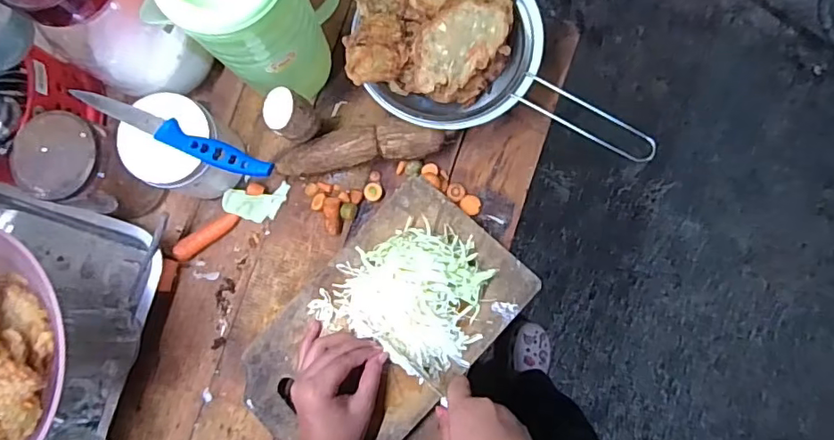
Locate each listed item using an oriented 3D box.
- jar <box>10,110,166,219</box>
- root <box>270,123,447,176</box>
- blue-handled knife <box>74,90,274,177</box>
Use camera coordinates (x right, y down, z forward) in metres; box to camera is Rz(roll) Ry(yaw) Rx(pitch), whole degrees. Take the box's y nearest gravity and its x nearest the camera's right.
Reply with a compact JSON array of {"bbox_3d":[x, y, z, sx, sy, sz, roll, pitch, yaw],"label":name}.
[{"bbox_3d":[-0.330,-0.051,0.549,0.084,0.129,0.077,-1,82,4],"label":"jar"},{"bbox_3d":[-0.064,-0.076,0.576,0.179,0.047,0.039,-8,81,3],"label":"root"},{"bbox_3d":[-0.225,-0.080,0.503,0.197,0.017,0.023,24,84,6],"label":"blue-handled knife"}]

